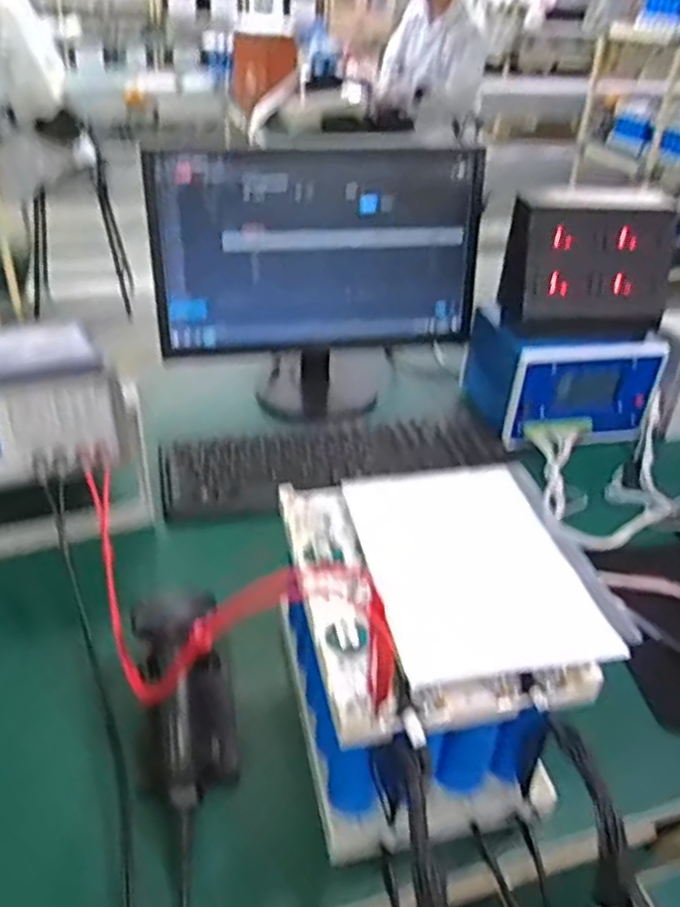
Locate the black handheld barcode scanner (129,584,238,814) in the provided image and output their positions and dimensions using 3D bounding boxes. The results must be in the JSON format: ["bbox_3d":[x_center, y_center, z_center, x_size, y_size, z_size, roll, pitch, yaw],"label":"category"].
[{"bbox_3d":[-0.117,0.185,0.563,0.083,0.061,0.155,-11,78,-21],"label":"black handheld barcode scanner"}]

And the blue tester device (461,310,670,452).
[{"bbox_3d":[0.313,-0.113,1.016,0.218,0.153,0.182,-3,35,-9],"label":"blue tester device"}]

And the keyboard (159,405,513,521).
[{"bbox_3d":[-0.005,-0.003,0.926,0.447,0.034,0.146,-9,37,-18],"label":"keyboard"}]

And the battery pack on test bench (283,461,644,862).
[{"bbox_3d":[0.081,0.162,0.568,0.217,0.163,0.299,-5,36,-13],"label":"battery pack on test bench"}]

